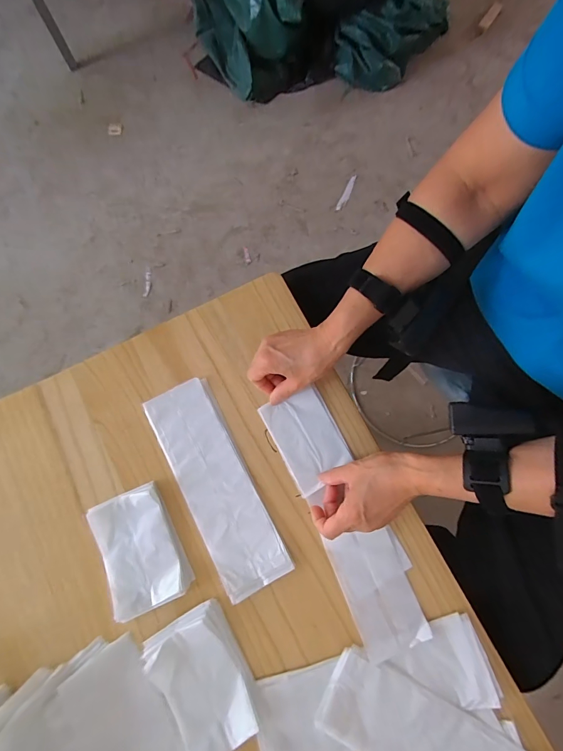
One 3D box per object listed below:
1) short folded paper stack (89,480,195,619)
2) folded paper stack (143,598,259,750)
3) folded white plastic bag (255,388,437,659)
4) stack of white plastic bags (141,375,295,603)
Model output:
[{"bbox_3d":[-0.166,0.202,0.421,0.084,0.016,0.129,-24,78,-6],"label":"short folded paper stack"},{"bbox_3d":[-0.084,0.330,0.389,0.088,0.019,0.131,-30,79,-7],"label":"folded paper stack"},{"bbox_3d":[0.075,0.164,0.434,0.085,0.012,0.304,-24,77,-6],"label":"folded white plastic bag"},{"bbox_3d":[-0.081,0.131,0.444,0.084,0.010,0.256,-26,78,-7],"label":"stack of white plastic bags"}]

